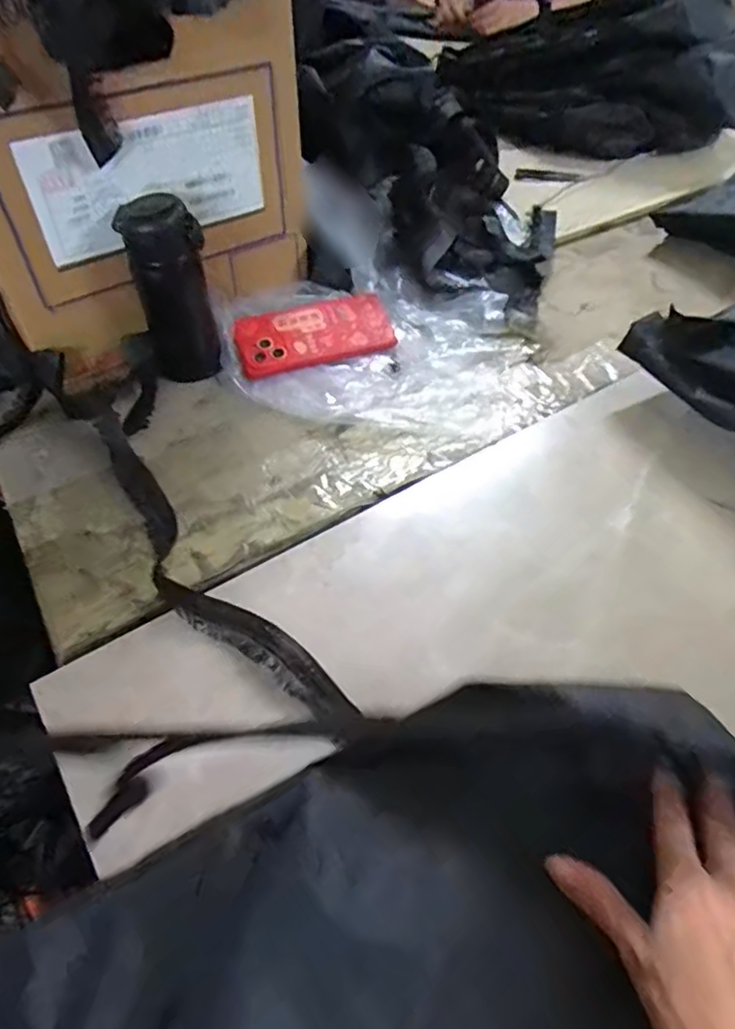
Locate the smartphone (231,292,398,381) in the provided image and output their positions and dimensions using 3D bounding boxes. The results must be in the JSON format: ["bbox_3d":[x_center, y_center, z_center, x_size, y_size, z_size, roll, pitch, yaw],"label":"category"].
[{"bbox_3d":[-0.057,-0.193,0.666,0.165,0.011,0.084,-15,68,-14],"label":"smartphone"}]

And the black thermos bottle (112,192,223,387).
[{"bbox_3d":[-0.185,-0.210,0.602,0.075,0.160,0.057,-15,52,-12],"label":"black thermos bottle"}]

